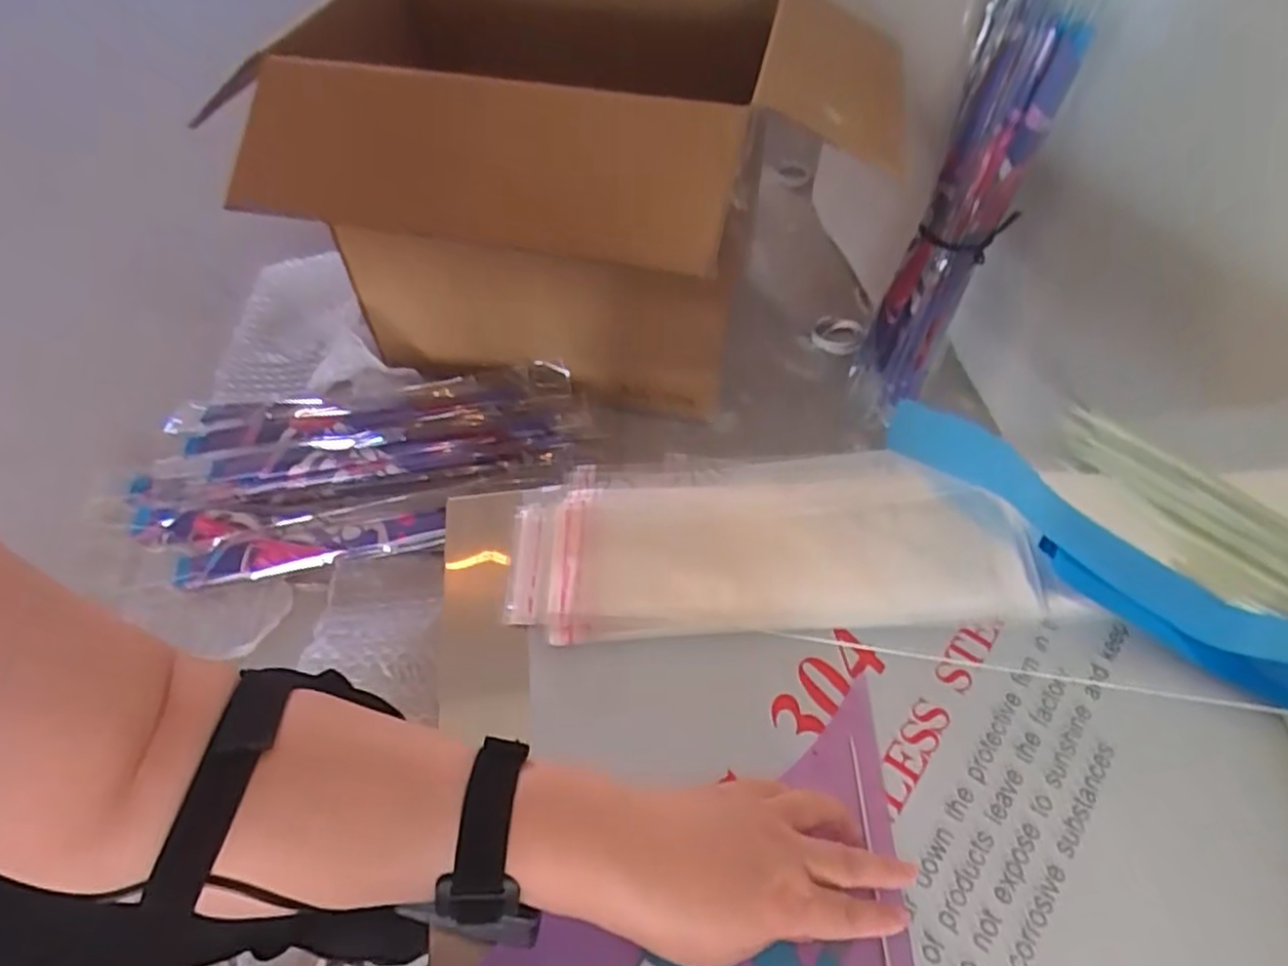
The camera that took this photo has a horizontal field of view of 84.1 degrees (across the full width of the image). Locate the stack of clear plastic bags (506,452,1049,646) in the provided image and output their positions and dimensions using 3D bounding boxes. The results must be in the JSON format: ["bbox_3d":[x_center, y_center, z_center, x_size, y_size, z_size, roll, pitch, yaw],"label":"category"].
[{"bbox_3d":[0.084,0.035,0.515,0.350,0.030,0.151,-3,54,0],"label":"stack of clear plastic bags"}]

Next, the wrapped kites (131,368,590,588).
[{"bbox_3d":[-0.432,-0.023,1.103,0.658,0.060,0.327,-7,54,-3],"label":"wrapped kites"}]

